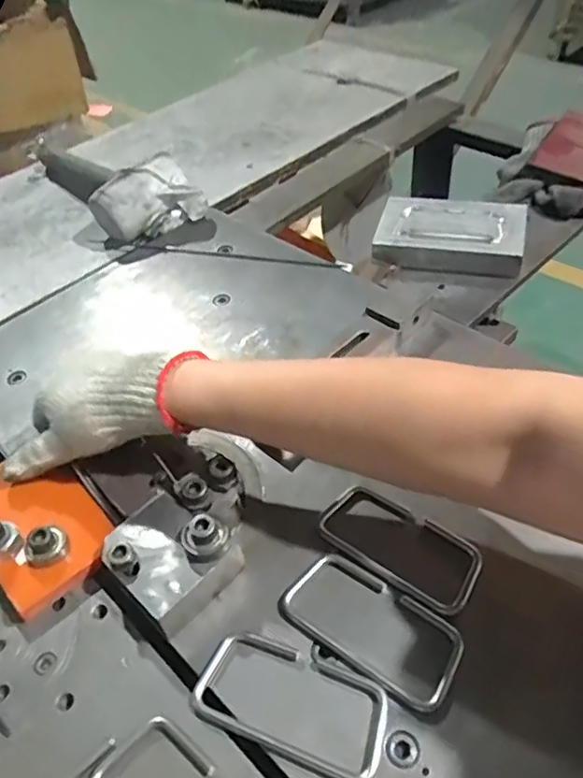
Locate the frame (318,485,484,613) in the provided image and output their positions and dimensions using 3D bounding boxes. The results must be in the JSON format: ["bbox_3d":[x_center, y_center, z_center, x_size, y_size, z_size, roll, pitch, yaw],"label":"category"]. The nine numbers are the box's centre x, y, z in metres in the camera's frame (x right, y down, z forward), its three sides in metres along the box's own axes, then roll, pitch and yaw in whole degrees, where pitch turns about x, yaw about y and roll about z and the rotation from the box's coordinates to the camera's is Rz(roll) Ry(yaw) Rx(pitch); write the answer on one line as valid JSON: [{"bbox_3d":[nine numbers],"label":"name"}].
[{"bbox_3d":[0.069,0.099,0.388,0.102,0.006,0.052,24,52,25],"label":"frame"}]

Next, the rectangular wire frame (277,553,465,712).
[{"bbox_3d":[0.047,0.138,0.356,0.105,0.010,0.053,25,53,27],"label":"rectangular wire frame"}]

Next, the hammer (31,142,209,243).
[{"bbox_3d":[-0.226,-0.270,0.751,0.108,0.065,0.277,-30,49,-20],"label":"hammer"}]

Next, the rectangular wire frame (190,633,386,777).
[{"bbox_3d":[0.000,0.171,0.331,0.103,0.008,0.053,14,51,19],"label":"rectangular wire frame"}]

